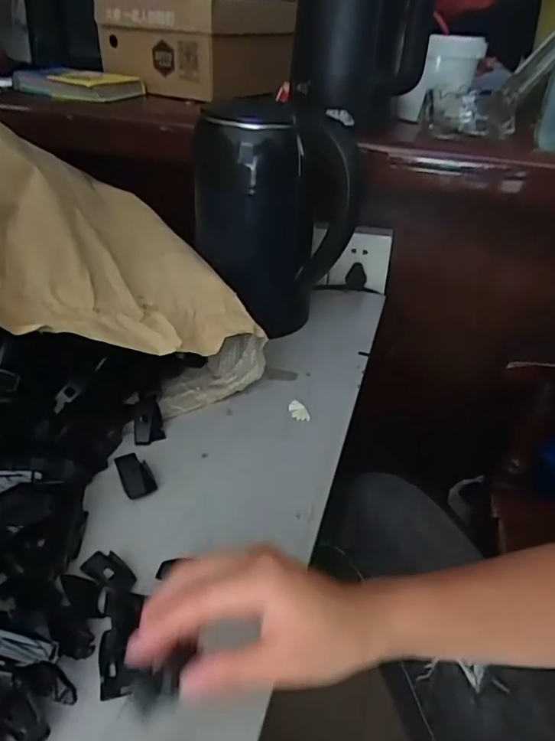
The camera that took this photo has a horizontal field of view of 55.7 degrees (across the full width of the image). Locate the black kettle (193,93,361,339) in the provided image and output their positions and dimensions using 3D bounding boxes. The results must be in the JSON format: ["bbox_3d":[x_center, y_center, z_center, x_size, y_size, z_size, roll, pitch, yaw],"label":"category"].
[{"bbox_3d":[0.001,-0.161,0.582,0.159,0.235,0.143,3,35,0],"label":"black kettle"}]

